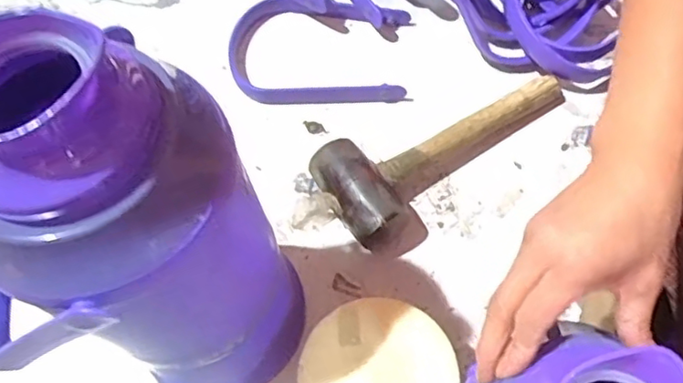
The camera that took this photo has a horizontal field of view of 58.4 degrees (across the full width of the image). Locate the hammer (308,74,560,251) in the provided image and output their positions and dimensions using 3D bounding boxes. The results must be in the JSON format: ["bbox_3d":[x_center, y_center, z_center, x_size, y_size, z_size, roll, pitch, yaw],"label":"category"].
[{"bbox_3d":[0.114,-0.044,0.629,0.295,0.060,0.112,-29,64,-11],"label":"hammer"}]

